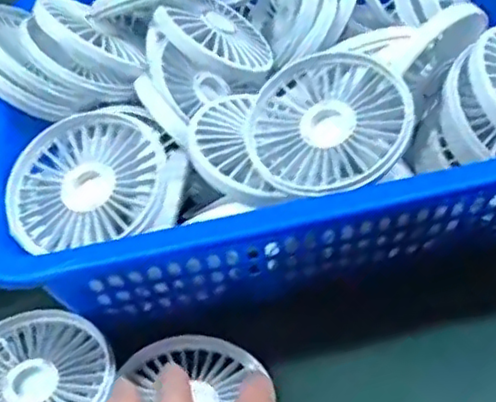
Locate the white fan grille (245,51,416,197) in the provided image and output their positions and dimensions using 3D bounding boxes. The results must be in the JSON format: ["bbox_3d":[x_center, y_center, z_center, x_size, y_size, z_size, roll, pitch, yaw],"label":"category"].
[{"bbox_3d":[0.042,-0.042,0.365,0.084,0.017,0.082,-9,64,18],"label":"white fan grille"}]

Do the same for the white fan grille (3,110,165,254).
[{"bbox_3d":[-0.087,-0.011,0.368,0.086,0.016,0.075,-12,65,7],"label":"white fan grille"}]

